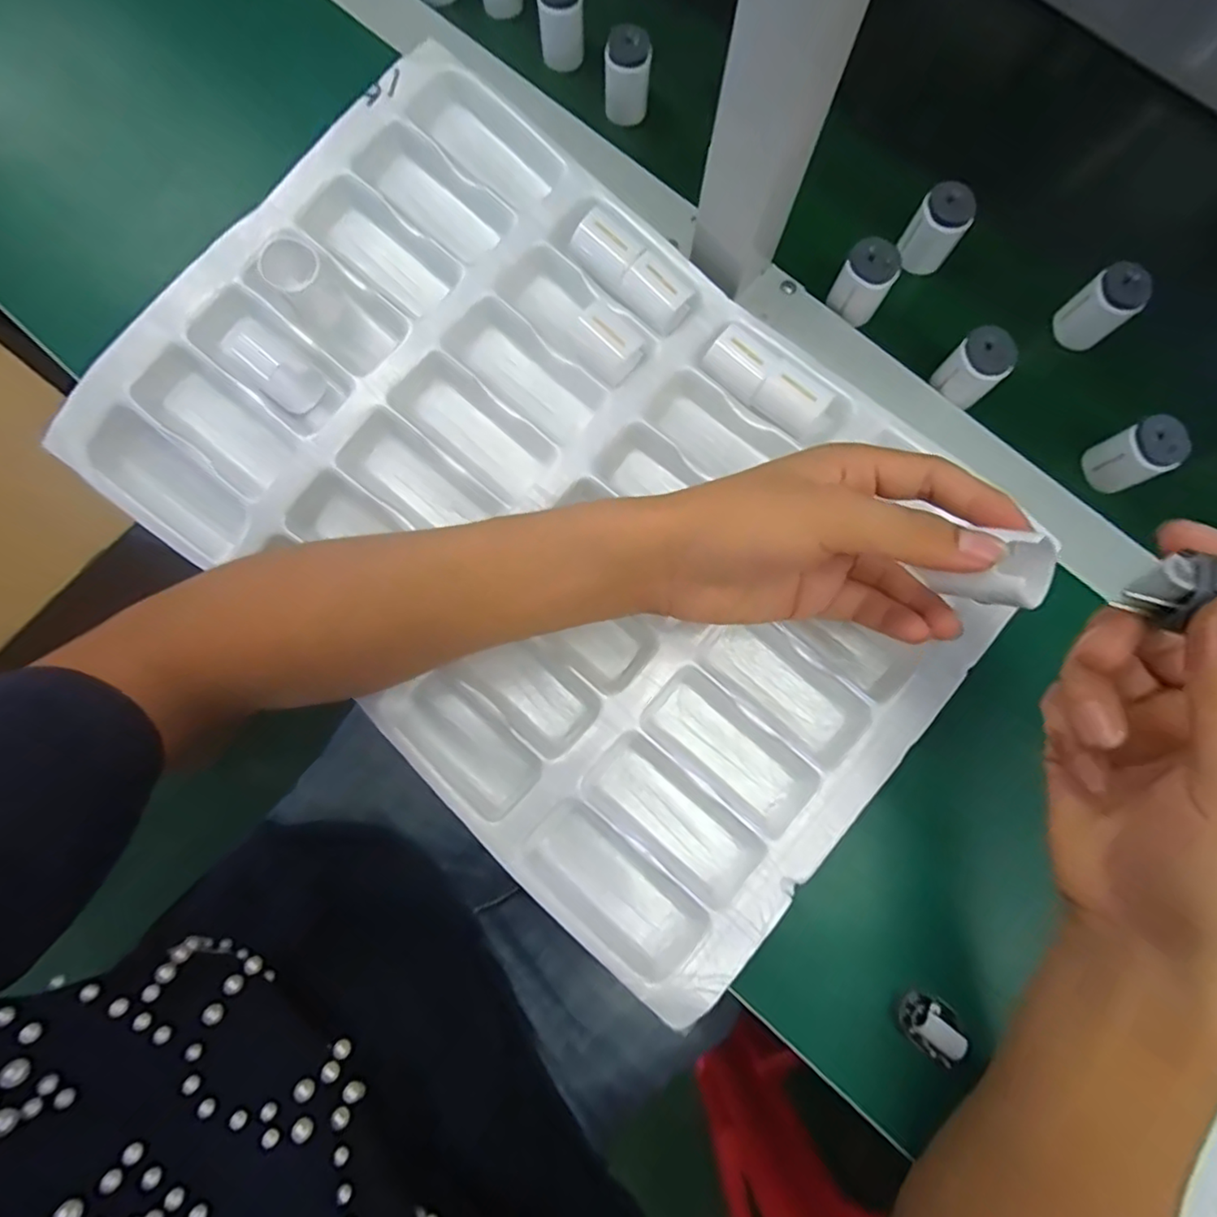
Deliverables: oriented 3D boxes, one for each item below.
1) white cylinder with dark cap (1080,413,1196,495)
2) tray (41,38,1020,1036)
[{"bbox_3d":[0.296,-0.086,0.338,0.024,0.042,0.030,-21,83,-3],"label":"white cylinder with dark cap"},{"bbox_3d":[-0.029,-0.054,0.329,0.444,0.051,0.306,40,85,3],"label":"tray"}]

